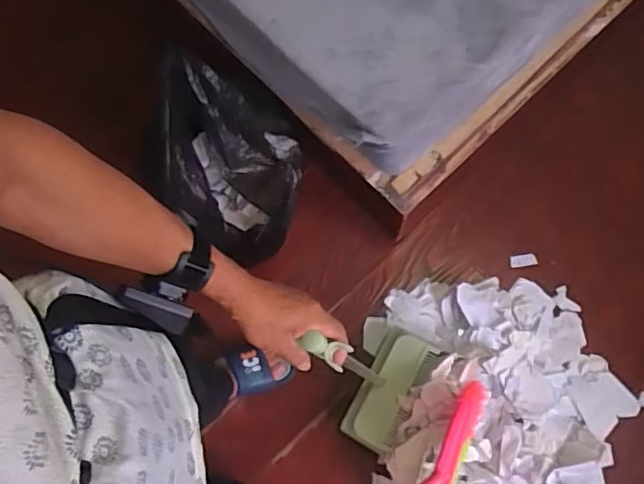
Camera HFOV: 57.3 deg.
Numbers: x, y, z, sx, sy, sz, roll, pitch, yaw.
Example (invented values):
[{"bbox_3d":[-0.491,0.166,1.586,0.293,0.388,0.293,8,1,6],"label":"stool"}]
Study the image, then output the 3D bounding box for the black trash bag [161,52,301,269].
[{"bbox_3d":[-0.180,-0.201,1.232,0.239,0.349,0.326,-7,75,2],"label":"black trash bag"}]

